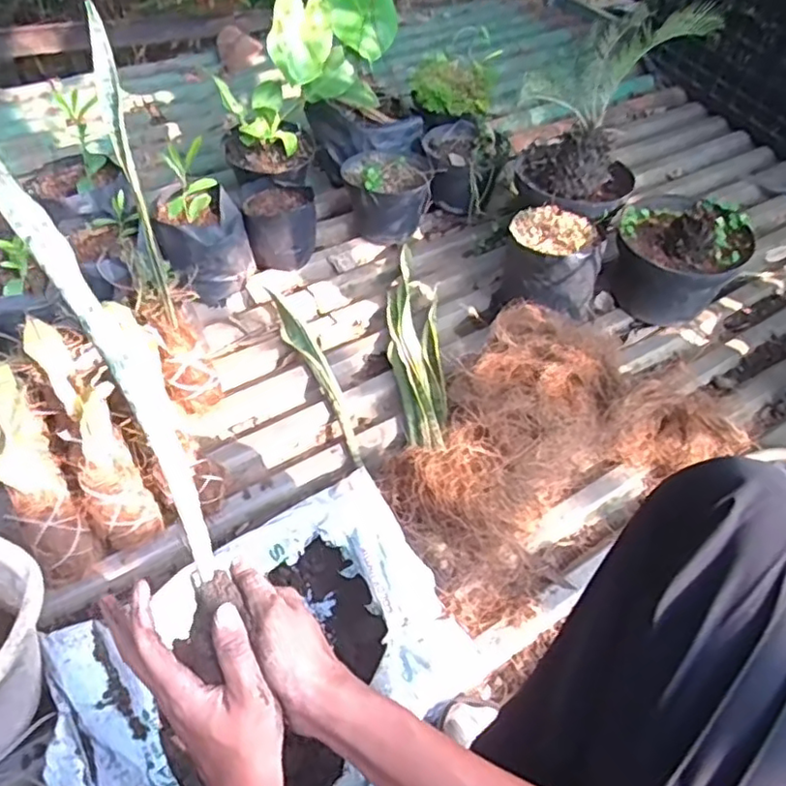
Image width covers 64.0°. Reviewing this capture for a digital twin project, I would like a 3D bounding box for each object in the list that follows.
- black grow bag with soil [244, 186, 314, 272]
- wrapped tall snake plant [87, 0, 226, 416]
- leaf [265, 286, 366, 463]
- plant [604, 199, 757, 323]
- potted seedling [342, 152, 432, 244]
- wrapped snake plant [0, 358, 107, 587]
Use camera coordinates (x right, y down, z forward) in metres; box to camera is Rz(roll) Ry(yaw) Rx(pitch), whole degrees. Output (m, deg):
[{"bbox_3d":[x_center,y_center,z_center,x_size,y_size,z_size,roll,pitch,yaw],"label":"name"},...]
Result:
[{"bbox_3d":[-0.208,-0.308,1.164,0.125,0.109,0.127,-5,53,-12],"label":"black grow bag with soil"},{"bbox_3d":[-0.332,-0.218,0.852,0.085,0.515,0.141,-15,31,-17],"label":"wrapped tall snake plant"},{"bbox_3d":[-0.118,-0.041,0.996,0.042,0.021,0.368,-19,57,-22],"label":"leaf"},{"bbox_3d":[0.491,-0.238,1.108,0.213,0.172,0.174,30,54,16],"label":"plant"},{"bbox_3d":[-0.016,-0.387,1.234,0.159,0.143,0.173,-1,52,-9],"label":"potted seedling"},{"bbox_3d":[-0.450,0.080,0.771,0.068,0.096,0.317,-25,84,-23],"label":"wrapped snake plant"}]

